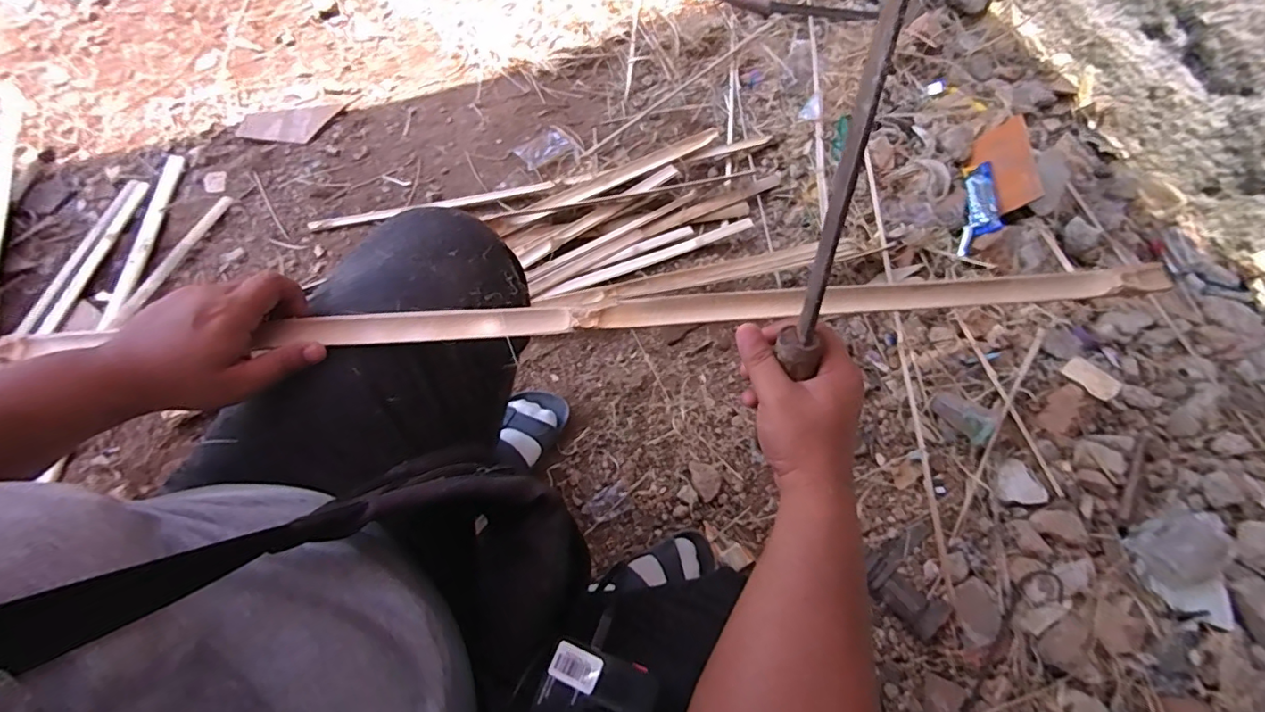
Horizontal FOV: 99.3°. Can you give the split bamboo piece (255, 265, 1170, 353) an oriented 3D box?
[{"bbox_3d":[0.052,-0.040,0.421,0.656,0.014,0.035,-3,69,3],"label":"split bamboo piece"}]

